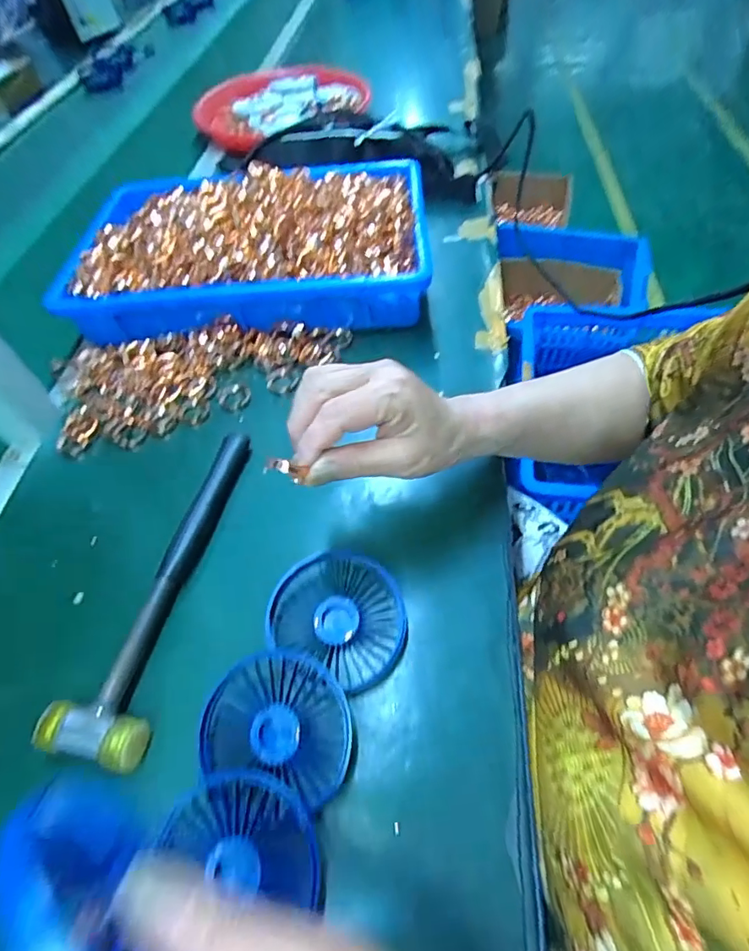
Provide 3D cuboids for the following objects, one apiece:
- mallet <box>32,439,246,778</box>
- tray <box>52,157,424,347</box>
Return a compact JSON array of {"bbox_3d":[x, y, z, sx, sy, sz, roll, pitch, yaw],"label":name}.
[{"bbox_3d":[-0.147,0.066,0.352,0.058,0.025,0.237,4,55,9],"label":"mallet"},{"bbox_3d":[-0.126,-0.250,0.519,0.354,0.087,0.249,-5,54,3],"label":"tray"}]

